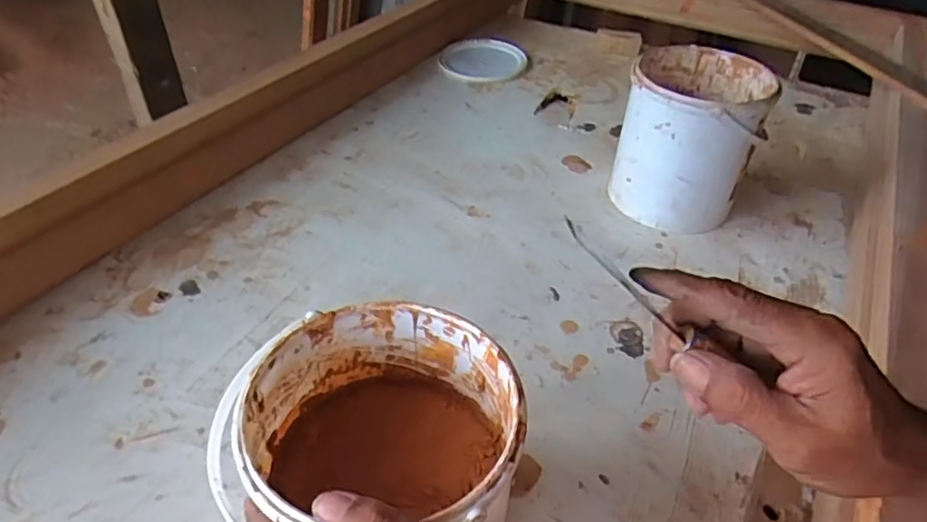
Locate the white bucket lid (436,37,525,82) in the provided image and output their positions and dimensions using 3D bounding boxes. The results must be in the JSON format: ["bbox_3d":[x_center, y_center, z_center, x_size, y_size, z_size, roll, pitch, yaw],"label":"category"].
[{"bbox_3d":[0.032,-0.413,1.224,0.158,0.029,0.169,1,41,-1],"label":"white bucket lid"}]

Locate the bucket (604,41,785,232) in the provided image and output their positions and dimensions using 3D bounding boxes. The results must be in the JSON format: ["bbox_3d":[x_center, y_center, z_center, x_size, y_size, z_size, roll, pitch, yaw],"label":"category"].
[{"bbox_3d":[0.308,-0.173,0.832,0.165,0.195,0.194,14,42,13],"label":"bucket"}]

